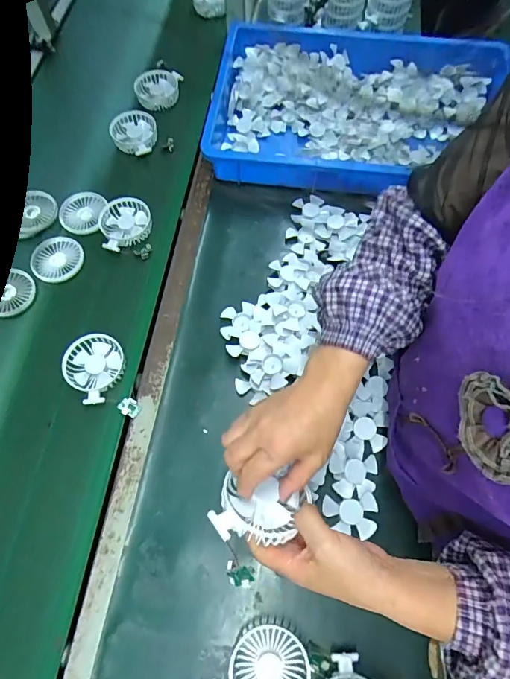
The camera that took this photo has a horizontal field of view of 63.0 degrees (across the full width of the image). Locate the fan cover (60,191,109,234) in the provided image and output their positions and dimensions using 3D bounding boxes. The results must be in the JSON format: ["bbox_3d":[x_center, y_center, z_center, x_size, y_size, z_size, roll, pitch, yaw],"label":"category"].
[{"bbox_3d":[-0.317,-0.233,0.760,0.085,0.019,0.100,1,67,4],"label":"fan cover"}]

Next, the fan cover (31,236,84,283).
[{"bbox_3d":[-0.347,-0.141,0.729,0.085,0.009,0.087,27,71,14],"label":"fan cover"}]

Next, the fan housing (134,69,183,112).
[{"bbox_3d":[-0.202,-0.522,0.872,0.091,0.036,0.098,7,68,6],"label":"fan housing"}]

